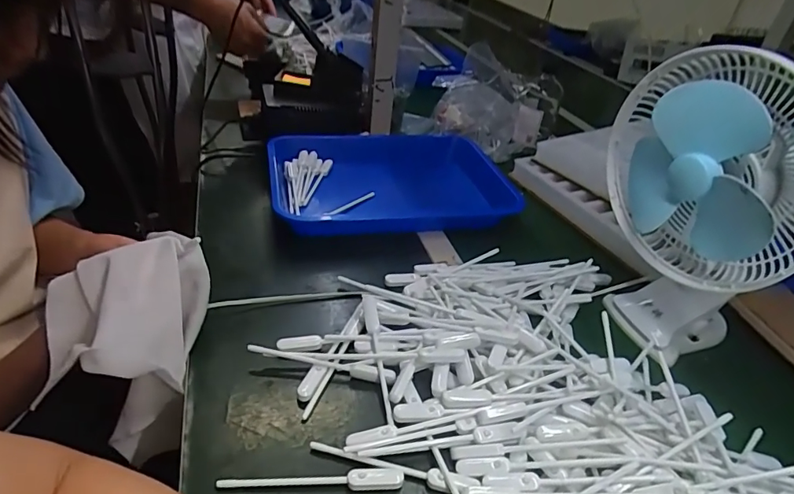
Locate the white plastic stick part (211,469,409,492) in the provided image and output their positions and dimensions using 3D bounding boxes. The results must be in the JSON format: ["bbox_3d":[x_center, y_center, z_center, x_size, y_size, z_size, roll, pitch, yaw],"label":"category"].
[{"bbox_3d":[-0.066,0.183,0.372,0.141,0.011,0.013,2,36,-7],"label":"white plastic stick part"}]

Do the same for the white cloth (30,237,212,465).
[{"bbox_3d":[-0.243,0.091,0.438,0.121,0.160,0.108,-2,36,-12],"label":"white cloth"}]

